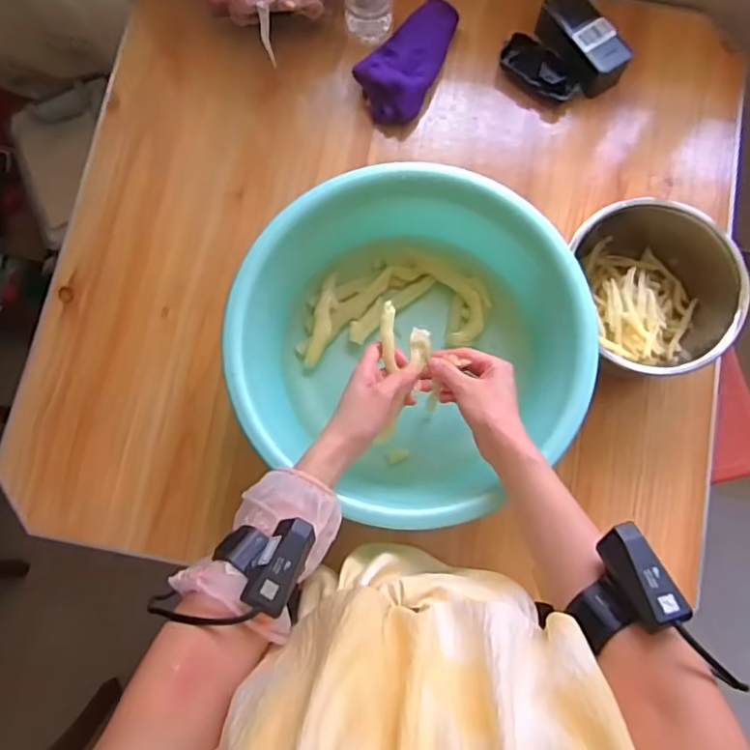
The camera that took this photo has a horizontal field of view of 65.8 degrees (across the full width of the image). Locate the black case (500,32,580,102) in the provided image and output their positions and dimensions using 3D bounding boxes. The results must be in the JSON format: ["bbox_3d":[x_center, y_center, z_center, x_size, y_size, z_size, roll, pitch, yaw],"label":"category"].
[{"bbox_3d":[0.217,-0.401,0.765,0.113,0.026,0.047,38,83,6],"label":"black case"}]

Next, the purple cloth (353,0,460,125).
[{"bbox_3d":[0.043,-0.414,0.757,0.091,0.048,0.174,30,82,5],"label":"purple cloth"}]

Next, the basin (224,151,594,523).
[{"bbox_3d":[0.037,-0.023,0.650,0.350,0.136,0.338,0,80,1],"label":"basin"}]

